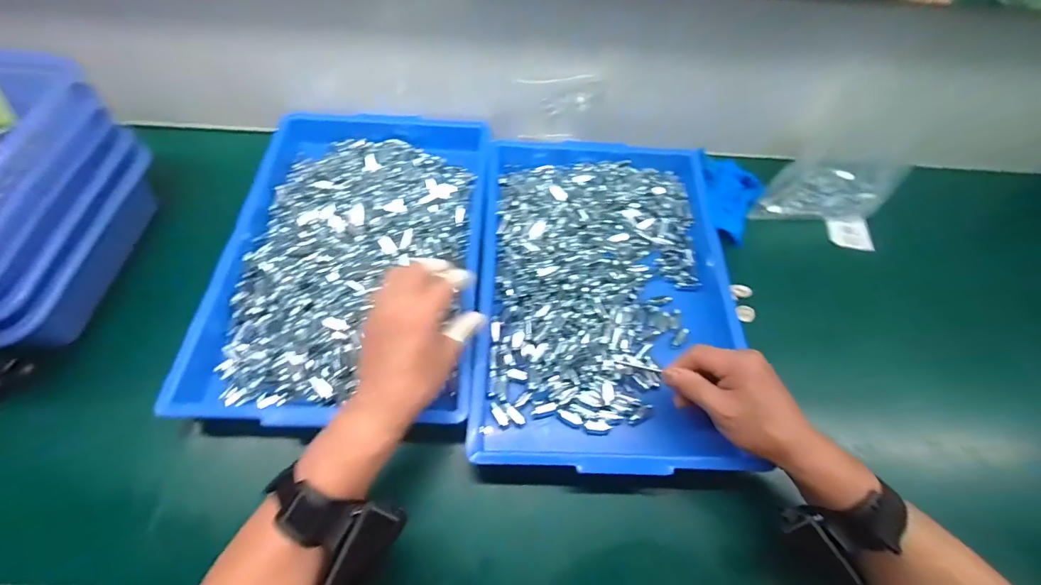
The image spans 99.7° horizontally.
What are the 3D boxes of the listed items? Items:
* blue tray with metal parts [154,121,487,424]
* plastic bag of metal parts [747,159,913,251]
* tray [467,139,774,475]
[{"bbox_3d":[-0.189,-0.064,0.528,0.291,0.046,0.428,2,60,-2],"label":"blue tray with metal parts"},{"bbox_3d":[0.441,-0.147,0.630,0.159,0.044,0.181,29,63,13],"label":"plastic bag of metal parts"},{"bbox_3d":[0.098,-0.015,0.522,0.281,0.046,0.425,2,60,-2],"label":"tray"}]

